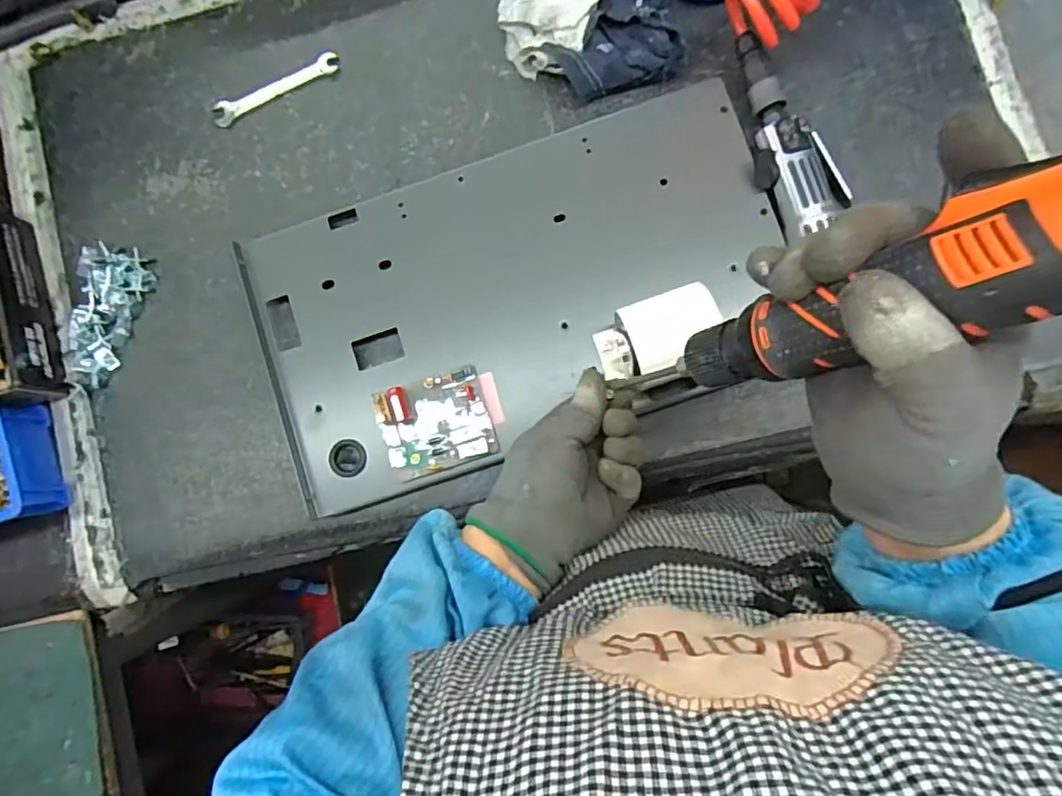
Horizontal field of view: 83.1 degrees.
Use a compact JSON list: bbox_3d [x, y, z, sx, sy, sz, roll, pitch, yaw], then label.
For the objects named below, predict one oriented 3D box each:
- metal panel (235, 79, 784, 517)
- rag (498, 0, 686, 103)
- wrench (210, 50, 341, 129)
[{"bbox_3d":[-0.009,-0.082,0.472,0.414,0.035,0.242,-18,85,4],"label":"metal panel"},{"bbox_3d":[0.045,-0.321,0.490,0.138,0.043,0.149,-17,85,3],"label":"rag"},{"bbox_3d":[-0.224,-0.271,0.526,0.119,0.005,0.024,-21,85,3],"label":"wrench"}]

